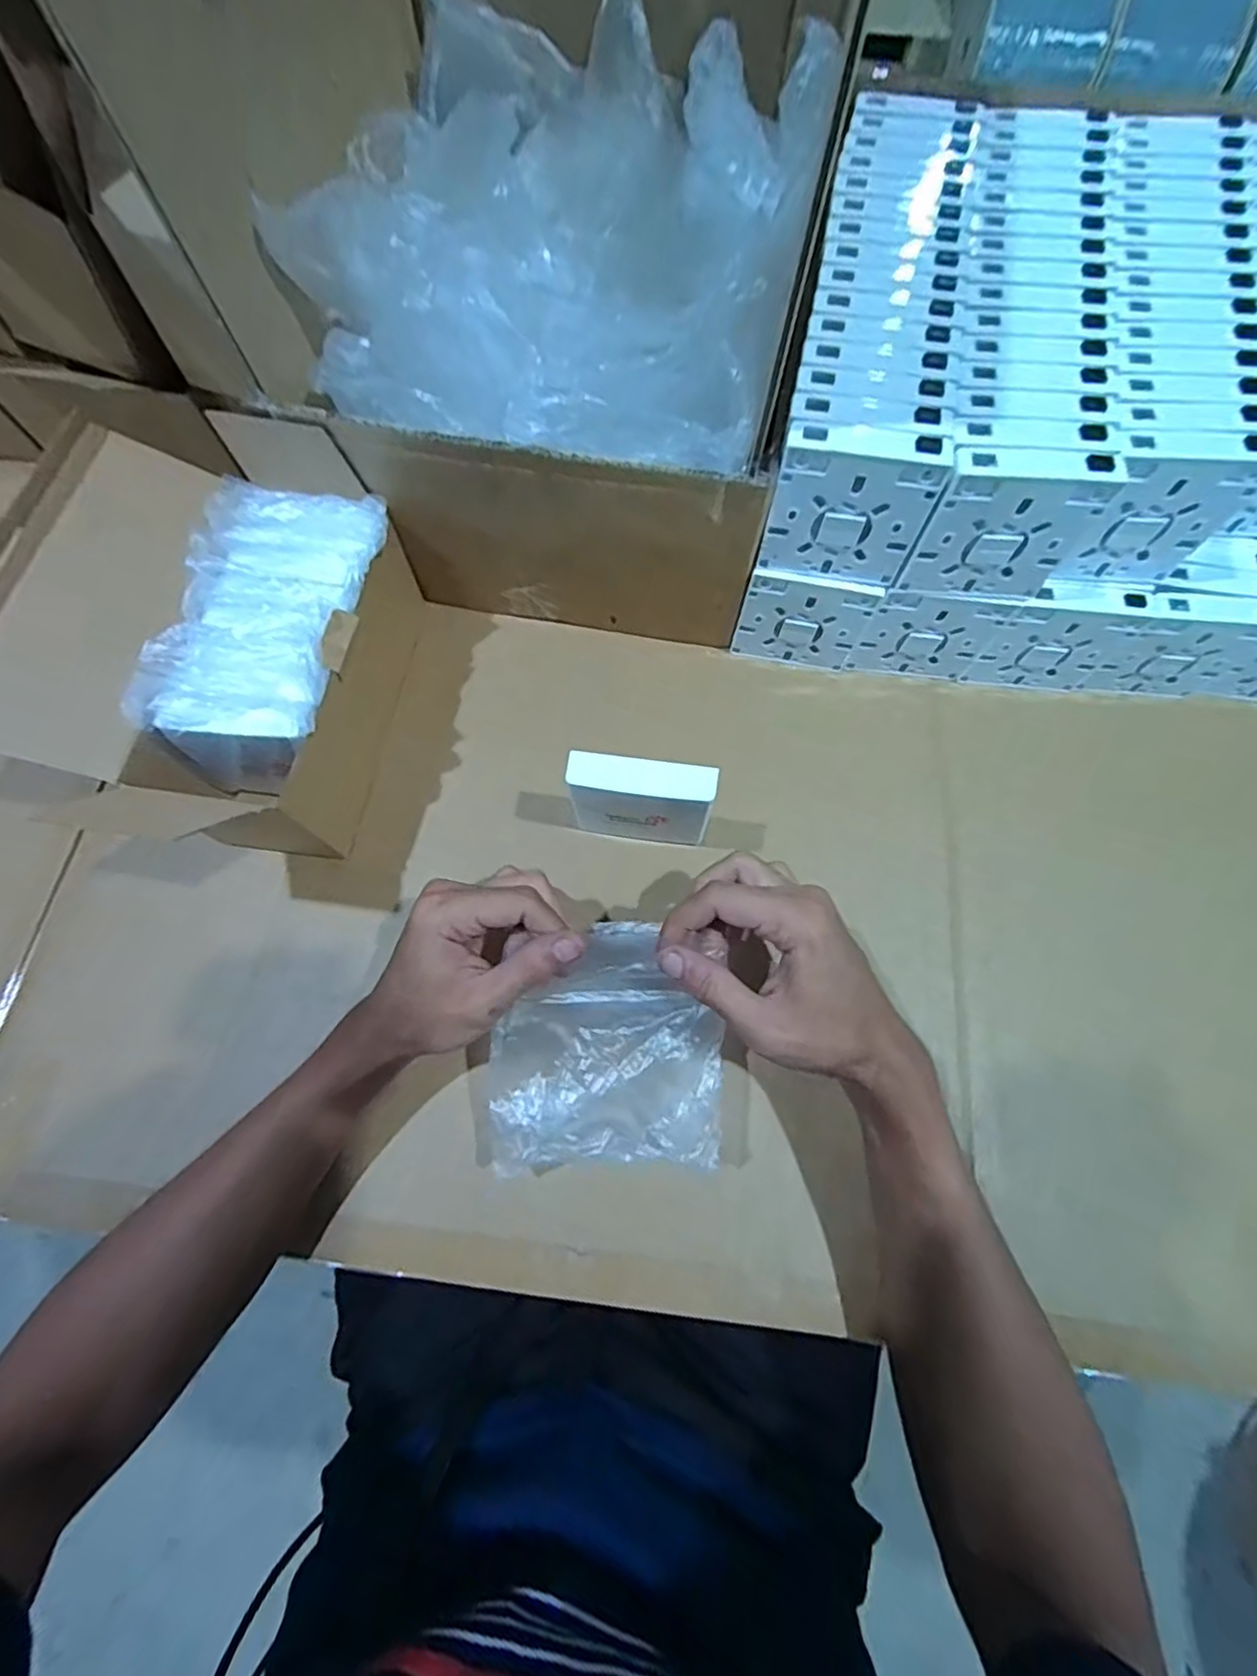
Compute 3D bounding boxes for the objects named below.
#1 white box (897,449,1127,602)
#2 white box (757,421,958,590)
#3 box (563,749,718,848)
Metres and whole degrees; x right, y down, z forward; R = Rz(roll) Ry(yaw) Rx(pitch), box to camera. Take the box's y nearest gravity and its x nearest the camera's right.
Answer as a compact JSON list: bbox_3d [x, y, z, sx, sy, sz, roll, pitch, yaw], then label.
[{"bbox_3d":[0.215,-0.179,0.364,0.090,0.088,0.019,5,68,2],"label":"white box"},{"bbox_3d":[0.127,-0.191,0.367,0.086,0.086,0.020,9,68,4],"label":"white box"},{"bbox_3d":[0.008,-0.019,0.397,0.086,0.091,0.025,7,71,2],"label":"box"}]

